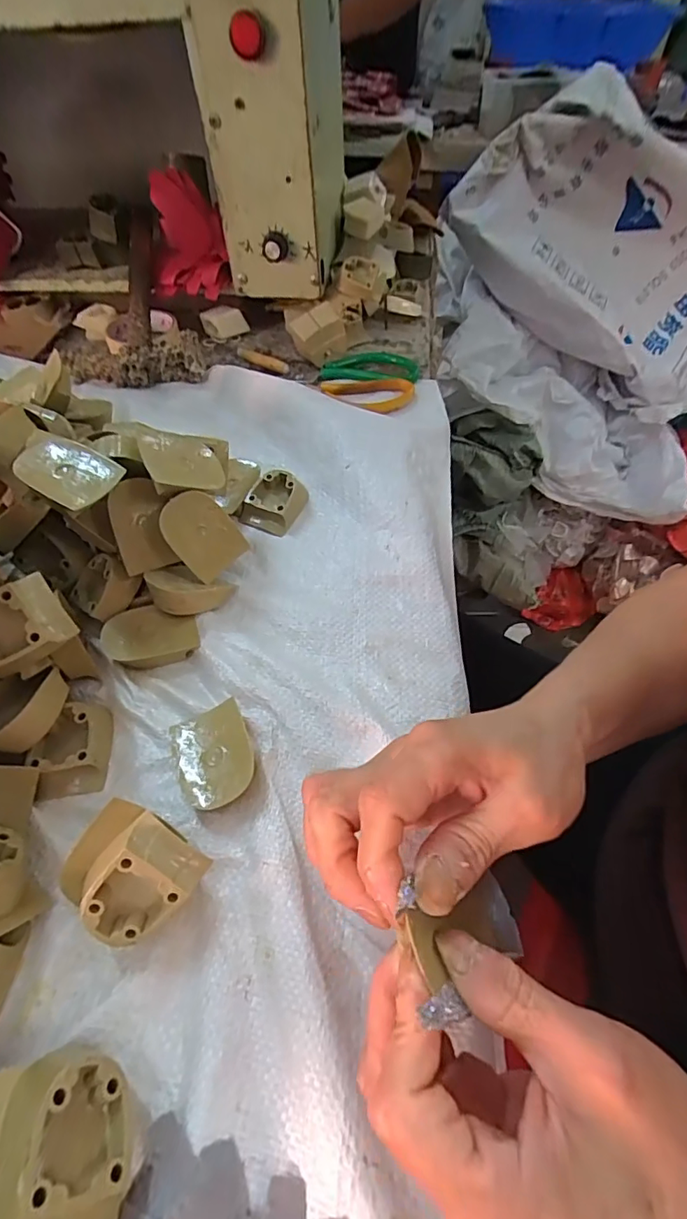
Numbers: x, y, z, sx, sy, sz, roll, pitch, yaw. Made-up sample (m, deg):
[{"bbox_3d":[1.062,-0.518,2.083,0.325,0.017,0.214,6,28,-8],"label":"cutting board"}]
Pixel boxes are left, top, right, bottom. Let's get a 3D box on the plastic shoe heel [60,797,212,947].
[{"bbox_3d":[-0.096,0.121,0.231,0.053,0.042,0.048,29,57,21],"label":"plastic shoe heel"}]

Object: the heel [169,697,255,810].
[{"bbox_3d":[-0.071,0.080,0.277,0.041,0.014,0.050,-21,54,-15],"label":"heel"}]

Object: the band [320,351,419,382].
[{"bbox_3d":[0.030,-0.257,0.535,0.098,0.010,0.055,7,52,6],"label":"band"}]

